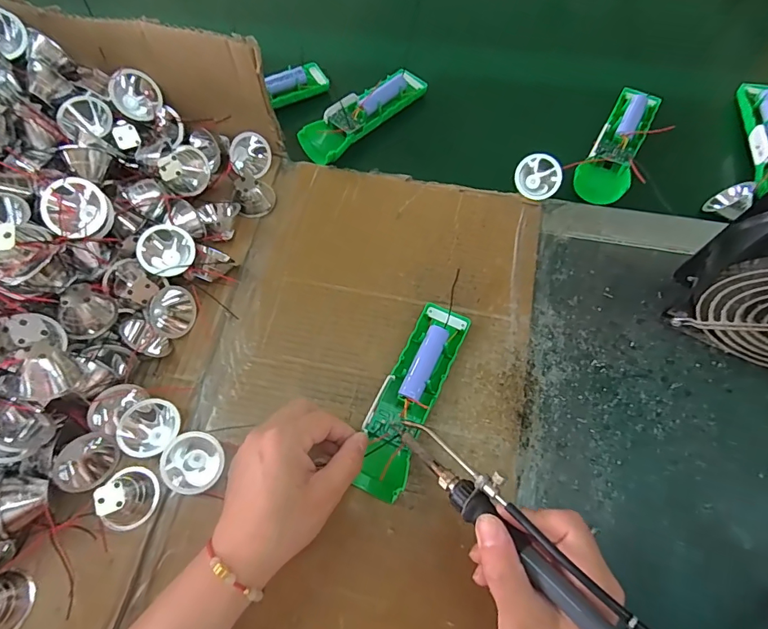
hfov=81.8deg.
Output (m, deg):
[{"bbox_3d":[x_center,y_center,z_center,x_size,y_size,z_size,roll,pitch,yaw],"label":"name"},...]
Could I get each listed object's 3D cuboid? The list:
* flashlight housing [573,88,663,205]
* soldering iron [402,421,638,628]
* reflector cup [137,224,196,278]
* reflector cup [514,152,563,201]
[{"bbox_3d":[0.237,-0.173,0.449,0.046,0.031,0.135,25,71,9],"label":"flashlight housing"},{"bbox_3d":[0.078,0.127,0.251,0.026,0.019,0.193,-40,52,-14],"label":"soldering iron"},{"bbox_3d":[-0.184,-0.056,0.380,0.041,0.029,0.043,-4,108,-12],"label":"reflector cup"},{"bbox_3d":[0.154,-0.136,0.440,0.042,0.025,0.042,5,103,23],"label":"reflector cup"}]

